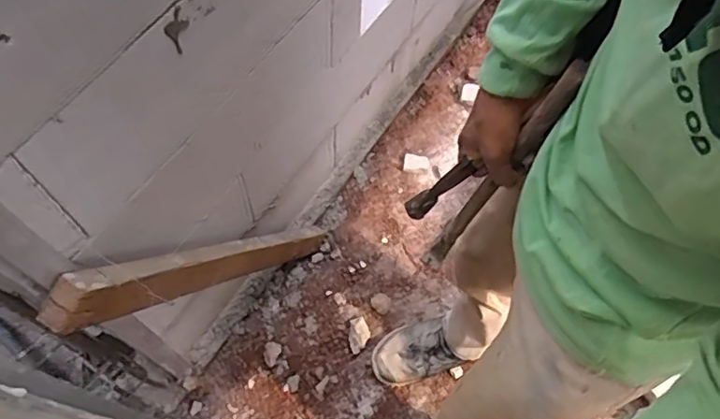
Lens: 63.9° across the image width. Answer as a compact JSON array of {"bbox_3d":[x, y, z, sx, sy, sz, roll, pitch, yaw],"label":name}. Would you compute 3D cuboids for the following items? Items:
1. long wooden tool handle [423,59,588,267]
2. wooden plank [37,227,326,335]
[{"bbox_3d":[0.143,-0.026,0.635,0.019,0.355,0.025,-21,67,-28],"label":"long wooden tool handle"},{"bbox_3d":[-0.210,0.086,0.963,0.042,0.763,0.062,33,100,12],"label":"wooden plank"}]

